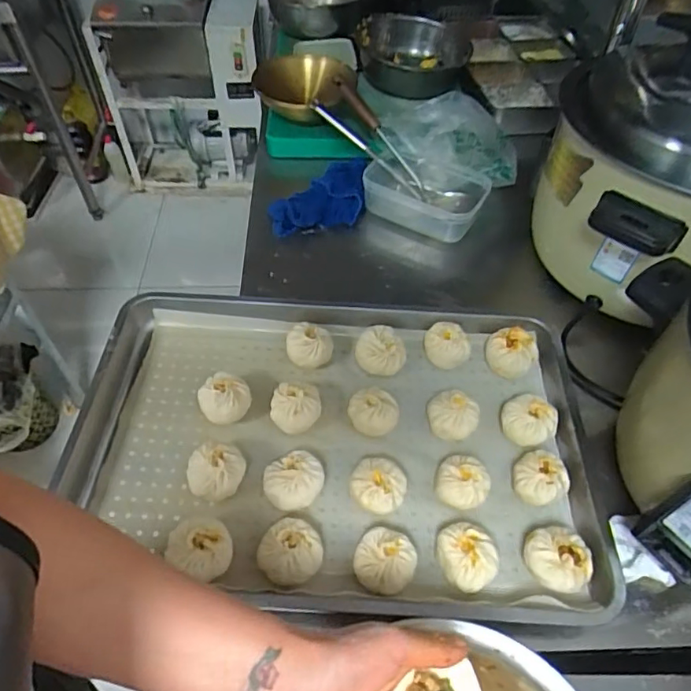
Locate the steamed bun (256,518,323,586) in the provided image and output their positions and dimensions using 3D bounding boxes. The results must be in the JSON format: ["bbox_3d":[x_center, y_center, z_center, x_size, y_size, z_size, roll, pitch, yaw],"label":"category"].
[{"bbox_3d":[-0.055,0.213,0.544,0.062,0.046,0.060,1,52,-1],"label":"steamed bun"}]

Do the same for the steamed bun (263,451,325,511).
[{"bbox_3d":[-0.056,0.153,0.589,0.063,0.049,0.054,-23,56,-18],"label":"steamed bun"}]

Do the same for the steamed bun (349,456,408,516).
[{"bbox_3d":[0.036,0.158,0.593,0.058,0.046,0.055,2,51,-2],"label":"steamed bun"}]

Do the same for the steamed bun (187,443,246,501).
[{"bbox_3d":[-0.144,0.143,0.597,0.063,0.047,0.055,5,52,3],"label":"steamed bun"}]

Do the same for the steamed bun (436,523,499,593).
[{"bbox_3d":[0.123,0.218,0.548,0.058,0.047,0.066,-27,57,-21],"label":"steamed bun"}]

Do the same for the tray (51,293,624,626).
[{"bbox_3d":[-0.014,0.108,0.639,0.597,0.063,0.388,2,52,0],"label":"tray"}]

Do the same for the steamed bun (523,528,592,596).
[{"bbox_3d":[0.215,0.222,0.547,0.061,0.048,0.062,1,52,-1],"label":"steamed bun"}]

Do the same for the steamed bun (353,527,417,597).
[{"bbox_3d":[0.040,0.221,0.541,0.061,0.046,0.063,18,54,12],"label":"steamed bun"}]

